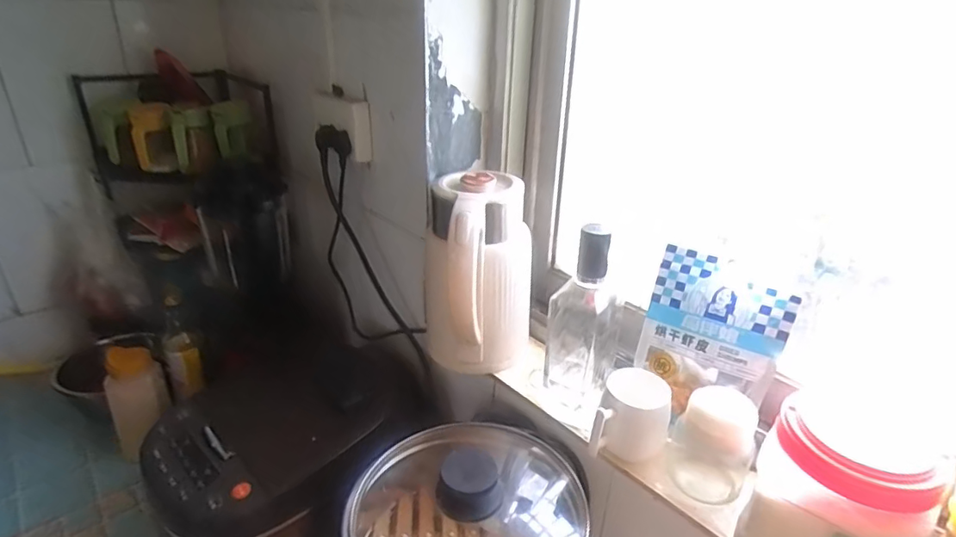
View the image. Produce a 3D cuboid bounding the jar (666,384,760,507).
[{"bbox_3d":[0.245,0.184,0.549,0.060,0.116,0.060,1,26,-1],"label":"jar"}]

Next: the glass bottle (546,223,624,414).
[{"bbox_3d":[0.127,0.061,0.629,0.068,0.230,0.078,17,30,28],"label":"glass bottle"}]

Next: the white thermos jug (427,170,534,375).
[{"bbox_3d":[0.005,0.023,0.683,0.139,0.255,0.126,1,26,-3],"label":"white thermos jug"}]

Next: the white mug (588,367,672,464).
[{"bbox_3d":[0.169,0.170,0.580,0.071,0.092,0.069,14,29,23],"label":"white mug"}]

